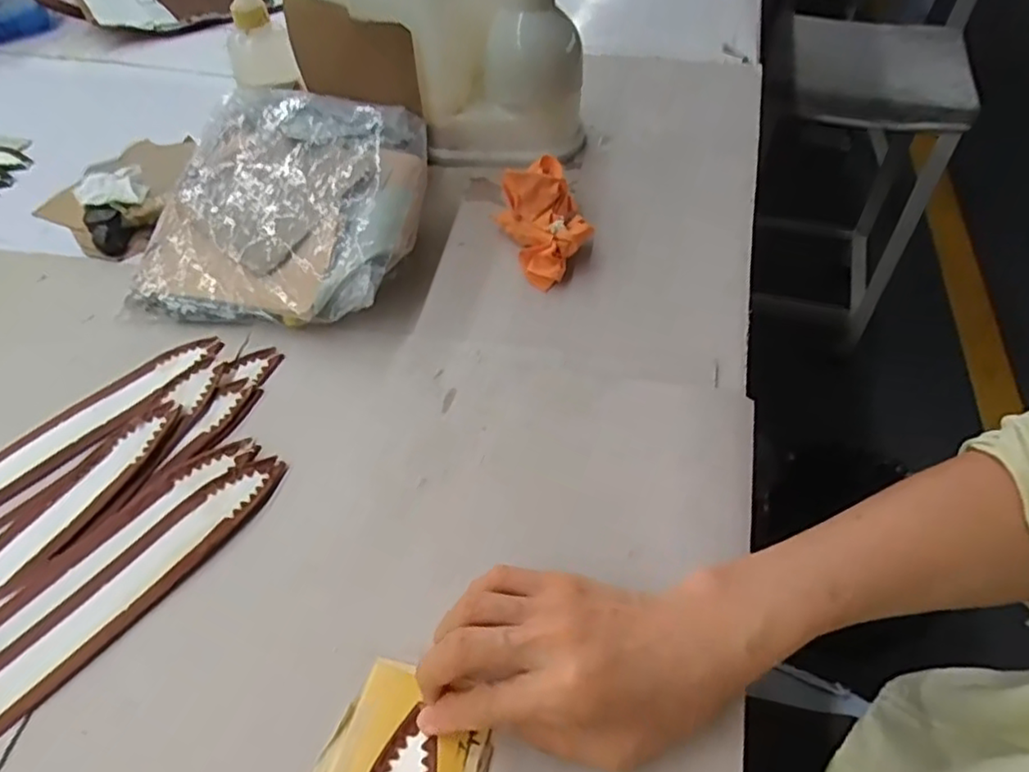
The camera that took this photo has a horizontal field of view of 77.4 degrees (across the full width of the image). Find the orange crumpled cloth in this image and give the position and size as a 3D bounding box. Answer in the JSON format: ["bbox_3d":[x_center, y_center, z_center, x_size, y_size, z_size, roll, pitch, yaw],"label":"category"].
[{"bbox_3d":[0.023,-0.134,0.497,0.059,0.057,0.100,-18,53,-10],"label":"orange crumpled cloth"}]

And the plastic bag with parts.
[{"bbox_3d":[-0.176,-0.149,0.517,0.218,0.067,0.223,7,53,10],"label":"plastic bag with parts"}]

